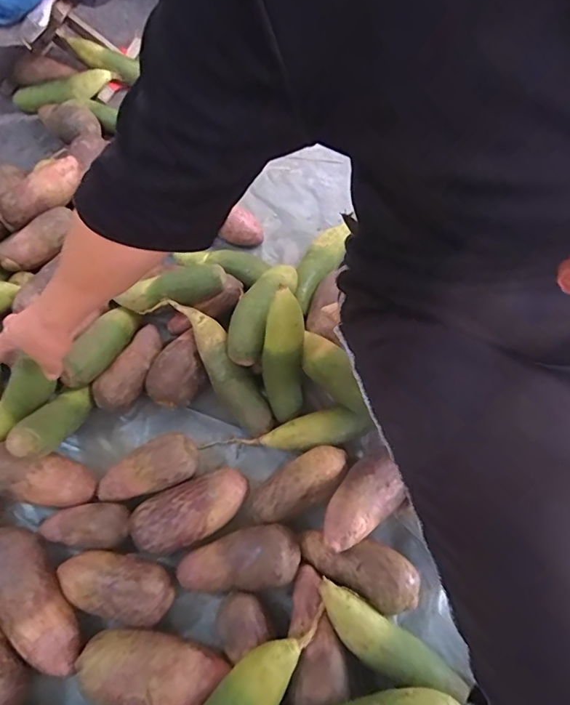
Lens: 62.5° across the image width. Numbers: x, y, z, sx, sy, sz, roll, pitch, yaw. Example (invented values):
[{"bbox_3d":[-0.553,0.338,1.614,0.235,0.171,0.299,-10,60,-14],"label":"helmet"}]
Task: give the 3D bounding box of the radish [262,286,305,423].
[{"bbox_3d":[-0.003,0.003,0.645,0.054,0.180,0.048,1,27,2],"label":"radish"}]

